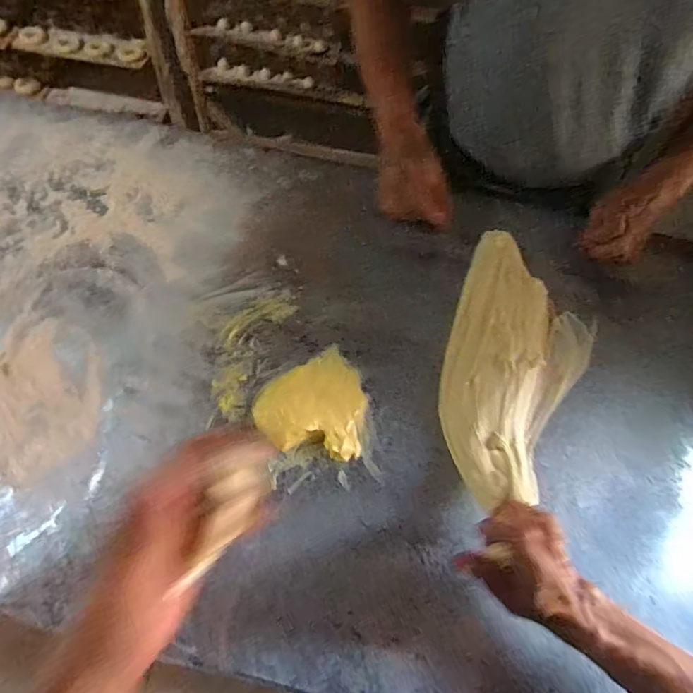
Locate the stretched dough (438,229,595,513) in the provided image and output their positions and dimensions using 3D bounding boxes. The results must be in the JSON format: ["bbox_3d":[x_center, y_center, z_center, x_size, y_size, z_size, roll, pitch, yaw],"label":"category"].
[{"bbox_3d":[0.199,0.019,0.560,0.161,0.034,0.347,16,58,7],"label":"stretched dough"}]

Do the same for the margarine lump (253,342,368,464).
[{"bbox_3d":[-0.037,0.056,0.531,0.115,0.018,0.123,9,63,1],"label":"margarine lump"}]

